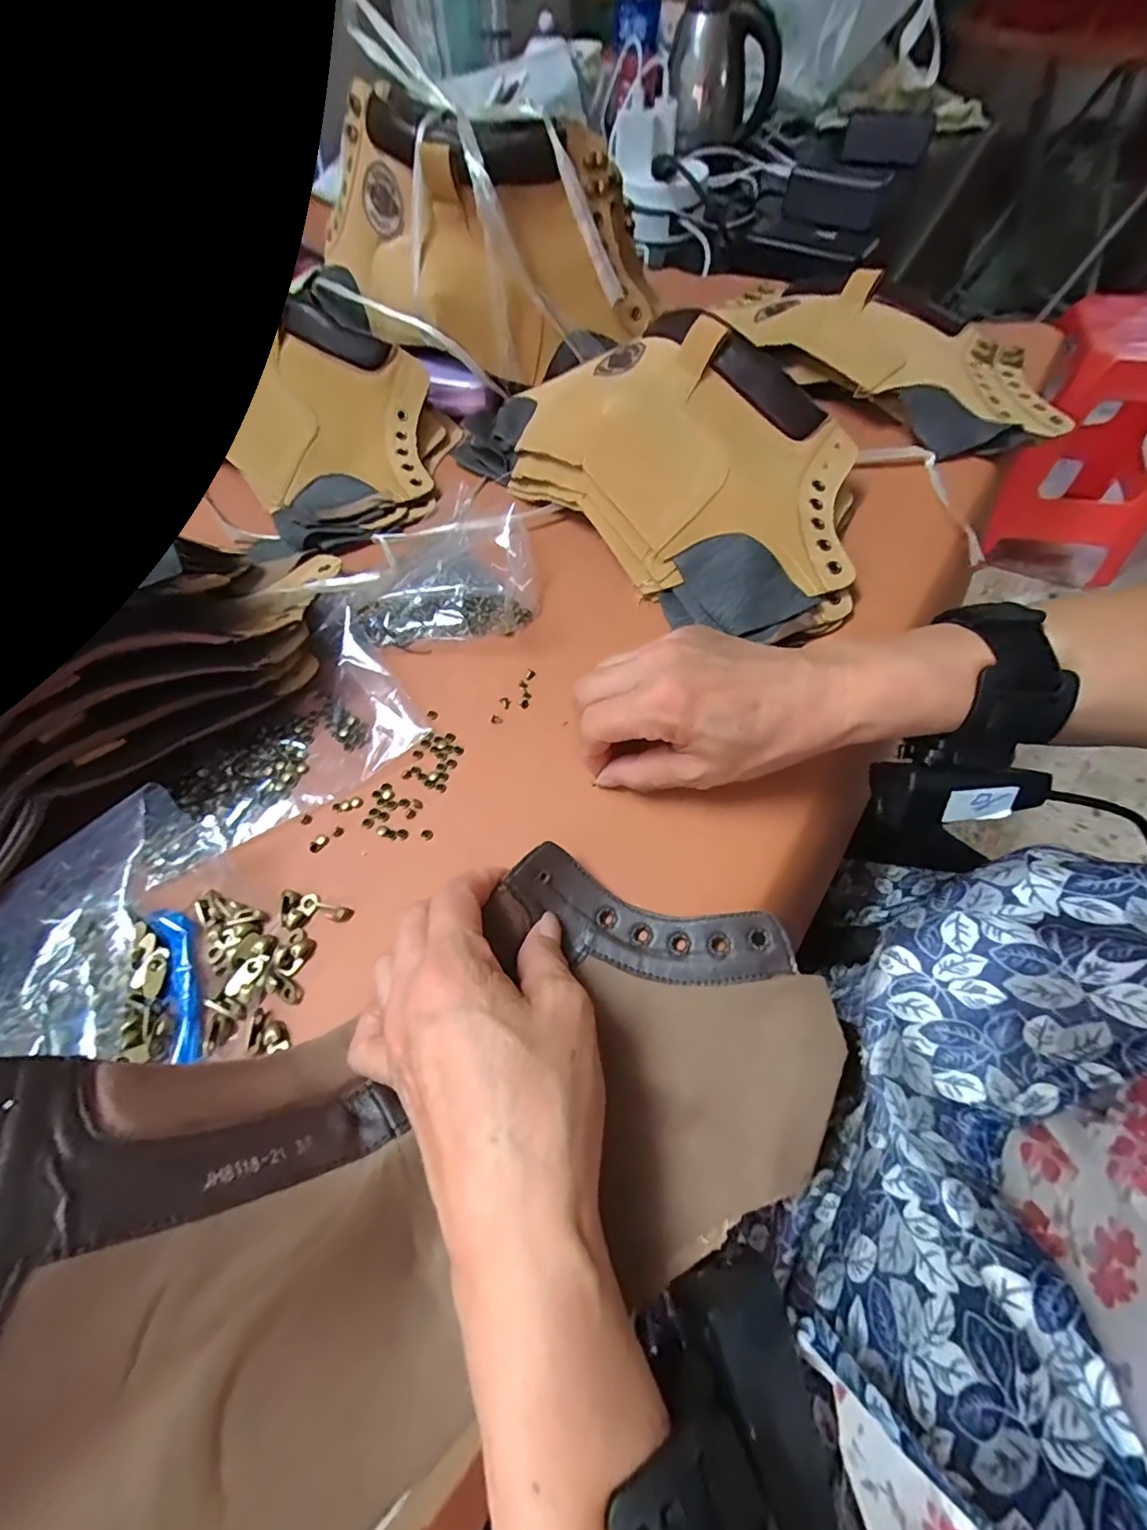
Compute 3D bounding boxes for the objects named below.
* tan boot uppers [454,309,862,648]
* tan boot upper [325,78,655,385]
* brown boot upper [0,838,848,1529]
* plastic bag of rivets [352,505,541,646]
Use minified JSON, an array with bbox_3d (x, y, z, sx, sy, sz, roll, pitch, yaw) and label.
[{"bbox_3d":[0.044,-0.206,0.366,0.318,0.082,0.159,35,67,22],"label":"tan boot uppers"},{"bbox_3d":[-0.072,-0.381,0.416,0.248,0.125,0.088,12,61,11],"label":"tan boot upper"},{"bbox_3d":[-0.050,0.129,0.182,0.310,0.058,0.149,-18,58,-33],"label":"brown boot upper"},{"bbox_3d":[-0.086,-0.133,0.377,0.111,0.016,0.123,-9,59,-1],"label":"plastic bag of rivets"}]

